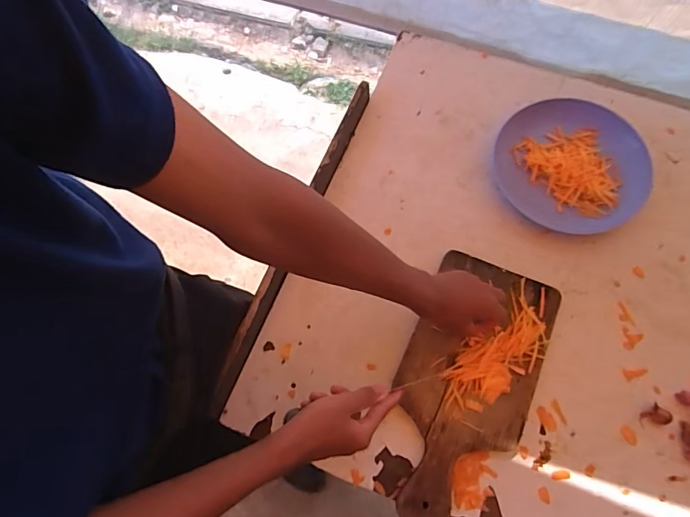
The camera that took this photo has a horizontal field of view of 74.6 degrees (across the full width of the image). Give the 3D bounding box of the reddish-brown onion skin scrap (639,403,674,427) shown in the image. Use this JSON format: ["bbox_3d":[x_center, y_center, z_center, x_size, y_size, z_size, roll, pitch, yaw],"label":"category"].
[{"bbox_3d":[0.390,0.195,0.567,0.040,0.011,0.026,-2,70,2],"label":"reddish-brown onion skin scrap"}]

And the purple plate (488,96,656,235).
[{"bbox_3d":[0.344,-0.141,0.684,0.210,0.030,0.206,-1,71,2],"label":"purple plate"}]

